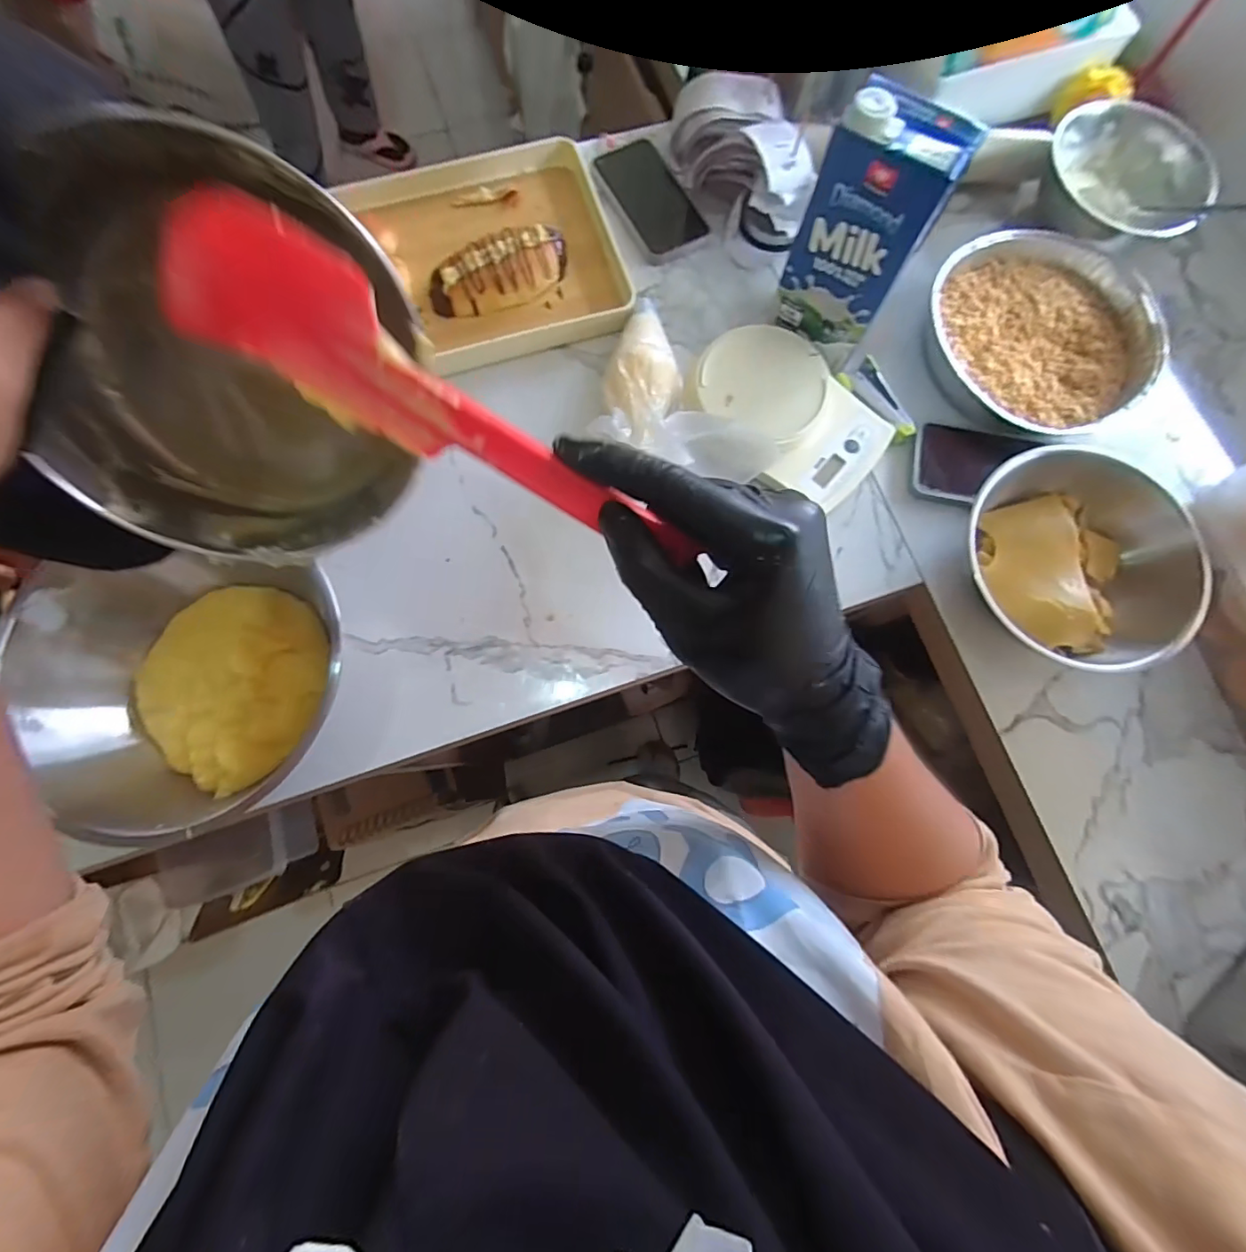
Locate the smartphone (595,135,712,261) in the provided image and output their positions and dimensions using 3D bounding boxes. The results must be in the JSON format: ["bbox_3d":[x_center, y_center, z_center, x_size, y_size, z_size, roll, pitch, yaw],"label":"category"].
[{"bbox_3d":[0.030,-0.462,0.584,0.080,0.012,0.138,-29,80,-7],"label":"smartphone"}]

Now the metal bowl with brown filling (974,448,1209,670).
[{"bbox_3d":[0.376,-0.052,0.470,0.176,0.079,0.185,0,78,-1],"label":"metal bowl with brown filling"}]

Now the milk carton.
[{"bbox_3d":[0.198,-0.318,0.459,0.092,0.205,0.064,35,79,6],"label":"milk carton"}]

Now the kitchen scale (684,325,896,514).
[{"bbox_3d":[0.153,-0.199,0.515,0.140,0.042,0.188,-44,82,-10],"label":"kitchen scale"}]

